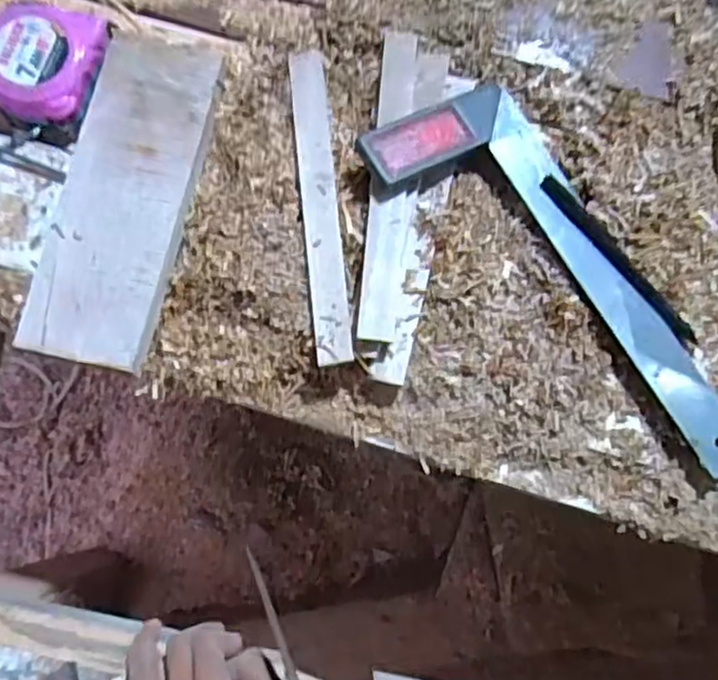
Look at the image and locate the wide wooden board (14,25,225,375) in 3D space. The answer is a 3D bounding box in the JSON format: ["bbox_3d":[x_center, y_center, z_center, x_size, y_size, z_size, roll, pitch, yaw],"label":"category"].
[{"bbox_3d":[-0.154,-0.096,0.445,0.079,0.030,0.227,12,79,1],"label":"wide wooden board"}]

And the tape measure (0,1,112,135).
[{"bbox_3d":[-0.216,-0.188,0.464,0.076,0.034,0.079,0,79,-1],"label":"tape measure"}]

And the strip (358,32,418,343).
[{"bbox_3d":[0.024,-0.110,0.453,0.031,0.010,0.227,10,74,-16],"label":"strip"}]

